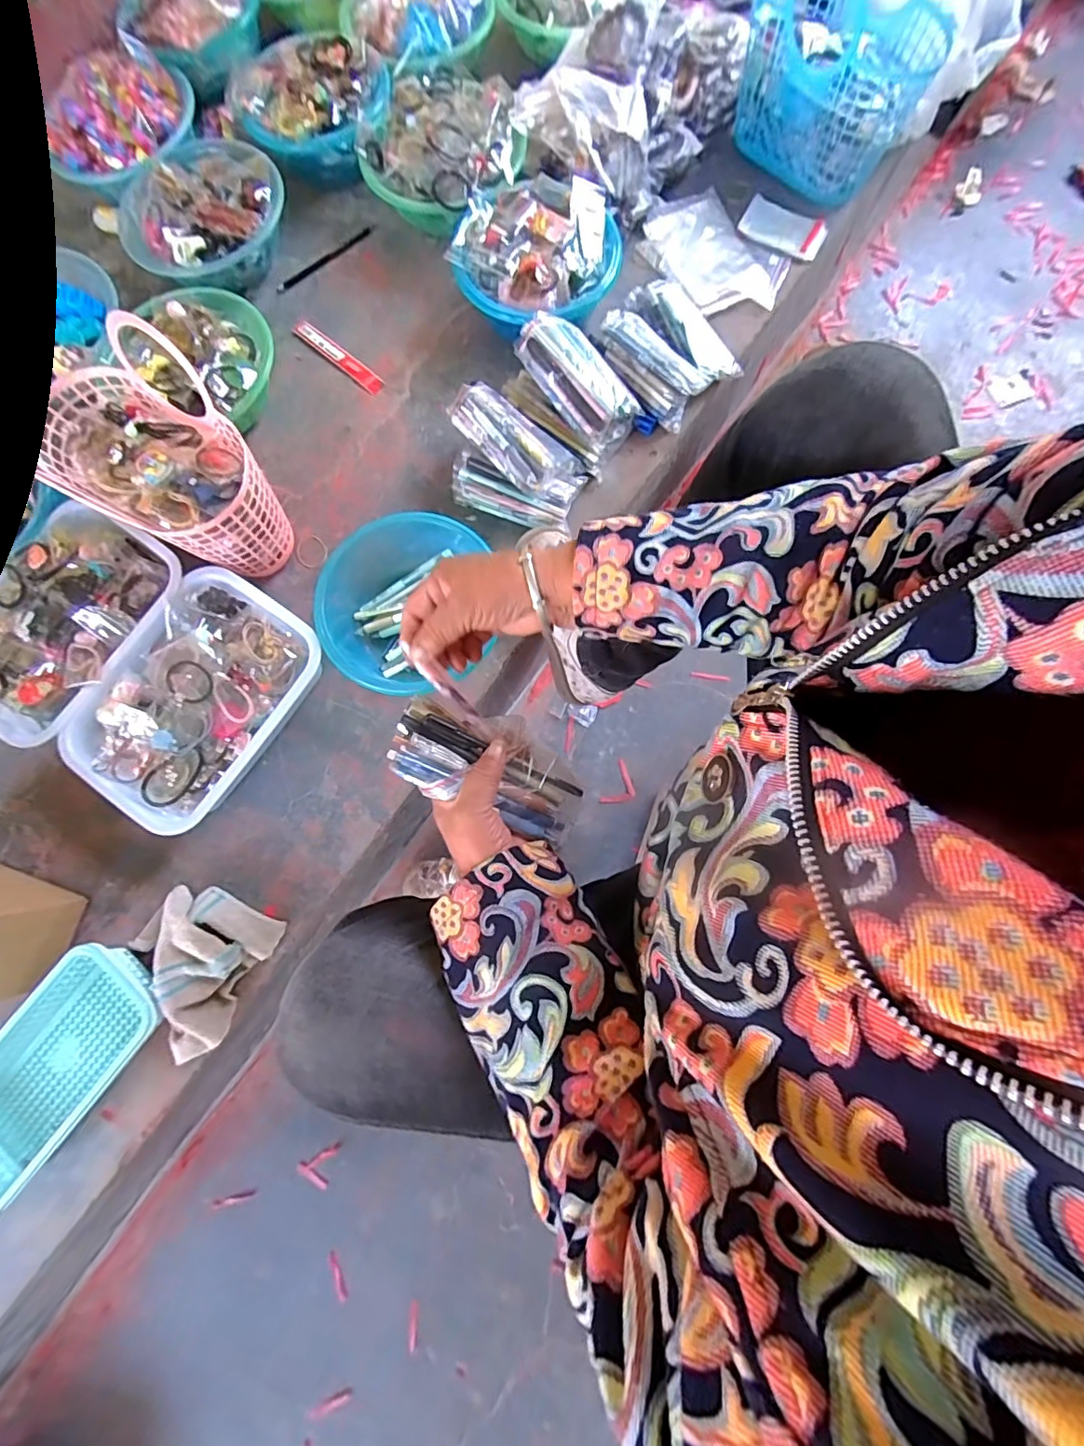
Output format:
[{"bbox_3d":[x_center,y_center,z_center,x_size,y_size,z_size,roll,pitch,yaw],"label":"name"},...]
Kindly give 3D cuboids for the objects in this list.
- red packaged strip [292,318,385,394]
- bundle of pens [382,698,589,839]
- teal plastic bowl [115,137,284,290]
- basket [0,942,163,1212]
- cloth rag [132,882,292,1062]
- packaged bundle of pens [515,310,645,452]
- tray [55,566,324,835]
[{"bbox_3d":[-0.305,-0.544,0.792,0.185,0.014,0.025,41,83,8],"label":"red packaged strip"},{"bbox_3d":[-0.040,0.032,0.421,0.149,0.027,0.075,26,81,-12],"label":"bundle of pens"},{"bbox_3d":[-0.505,-0.762,0.808,0.246,0.073,0.214,-41,81,-6],"label":"teal plastic bowl"},{"bbox_3d":[-0.542,0.375,0.593,0.142,0.058,0.253,37,83,7],"label":"basket"},{"bbox_3d":[-0.407,0.276,0.607,0.156,0.068,0.161,27,81,6],"label":"cloth rag"},{"bbox_3d":[0.048,-0.446,0.695,0.178,0.041,0.092,43,83,-11],"label":"packaged bundle of pens"},{"bbox_3d":[-0.411,-0.031,0.651,0.195,0.080,0.289,32,86,9],"label":"tray"}]

